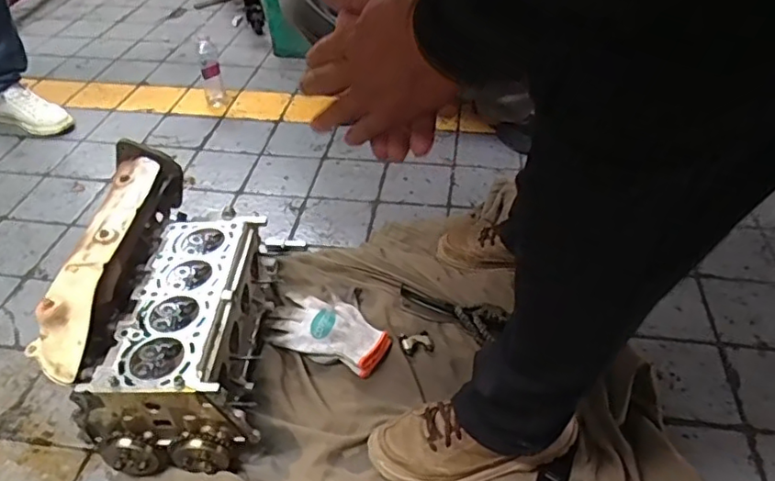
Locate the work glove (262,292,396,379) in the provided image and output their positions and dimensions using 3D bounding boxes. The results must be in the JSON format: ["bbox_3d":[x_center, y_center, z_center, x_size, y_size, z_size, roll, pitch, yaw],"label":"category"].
[{"bbox_3d":[-0.098,0.145,0.997,0.208,0.031,0.126,12,42,15],"label":"work glove"}]

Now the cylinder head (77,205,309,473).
[{"bbox_3d":[-0.283,0.132,0.886,0.212,0.142,0.379,2,40,5],"label":"cylinder head"}]

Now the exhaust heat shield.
[{"bbox_3d":[-0.418,0.020,0.893,0.100,0.109,0.421,-1,41,1],"label":"exhaust heat shield"}]

